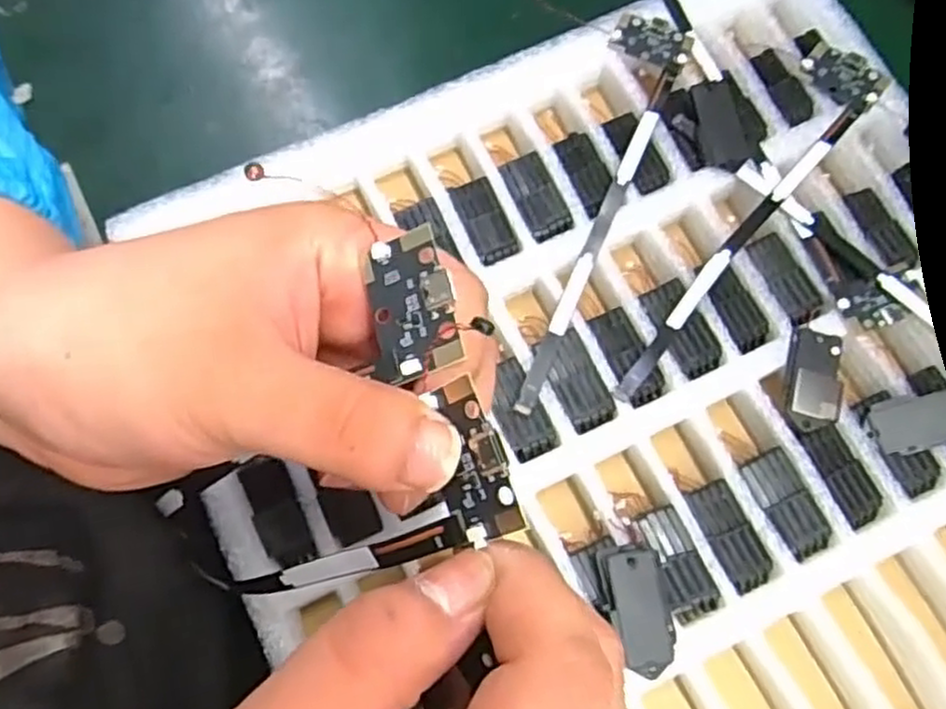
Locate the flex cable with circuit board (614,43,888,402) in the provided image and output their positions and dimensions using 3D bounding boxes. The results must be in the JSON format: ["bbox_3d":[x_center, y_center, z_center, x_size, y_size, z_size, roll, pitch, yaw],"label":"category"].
[{"bbox_3d":[0.116,-0.057,0.304,0.033,0.017,0.189,33,76,11],"label":"flex cable with circuit board"}]

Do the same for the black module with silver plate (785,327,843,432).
[{"bbox_3d":[0.134,0.010,0.288,0.018,0.007,0.040,17,74,3],"label":"black module with silver plate"}]

